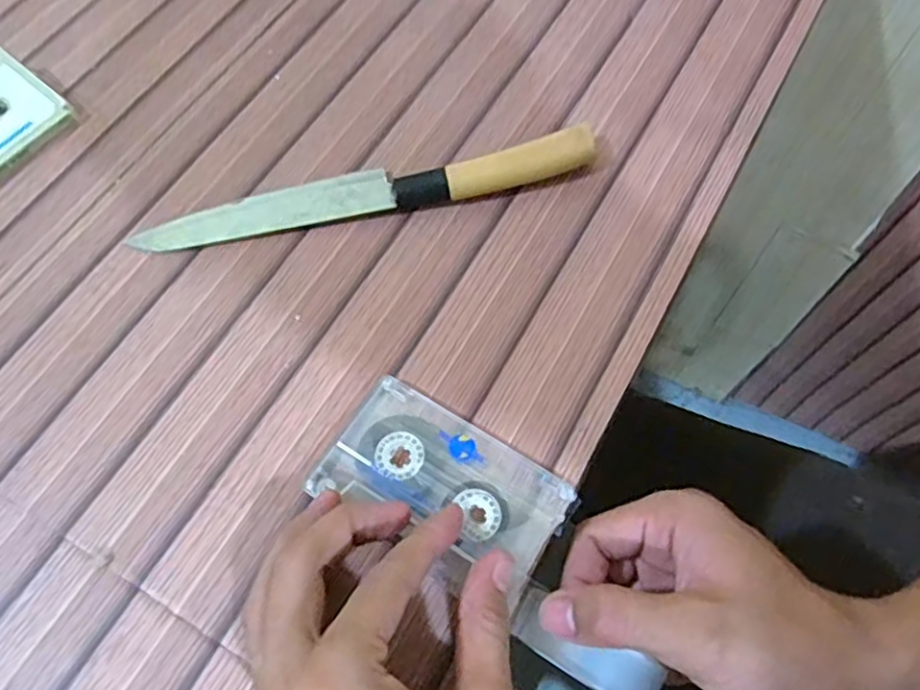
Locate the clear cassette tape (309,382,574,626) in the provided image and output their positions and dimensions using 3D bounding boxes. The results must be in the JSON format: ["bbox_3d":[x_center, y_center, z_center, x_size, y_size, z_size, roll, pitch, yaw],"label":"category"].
[{"bbox_3d":[-0.008,0.061,0.293,0.103,0.007,0.062,31,69,16],"label":"clear cassette tape"}]

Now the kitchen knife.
[{"bbox_3d":[-0.050,-0.083,0.359,0.242,0.022,0.025,-10,64,-3],"label":"kitchen knife"}]

